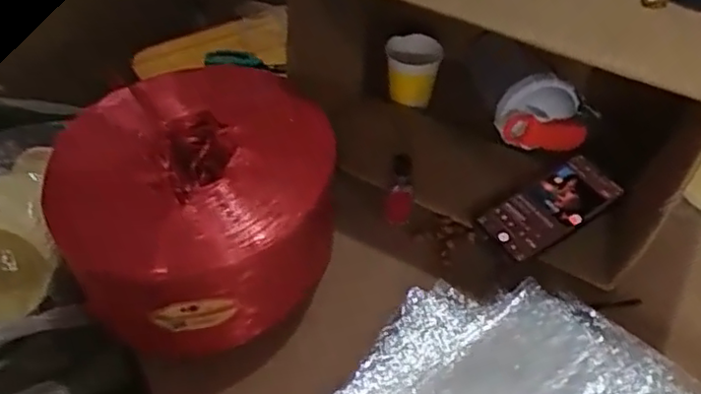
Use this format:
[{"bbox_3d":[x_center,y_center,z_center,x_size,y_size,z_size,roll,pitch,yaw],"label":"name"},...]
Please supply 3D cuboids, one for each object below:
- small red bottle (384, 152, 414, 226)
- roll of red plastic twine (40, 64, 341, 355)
[{"bbox_3d":[0.051,-0.003,0.654,0.029,0.079,0.030,4,45,4],"label":"small red bottle"},{"bbox_3d":[-0.152,0.000,0.633,0.259,0.136,0.278,0,45,0],"label":"roll of red plastic twine"}]

